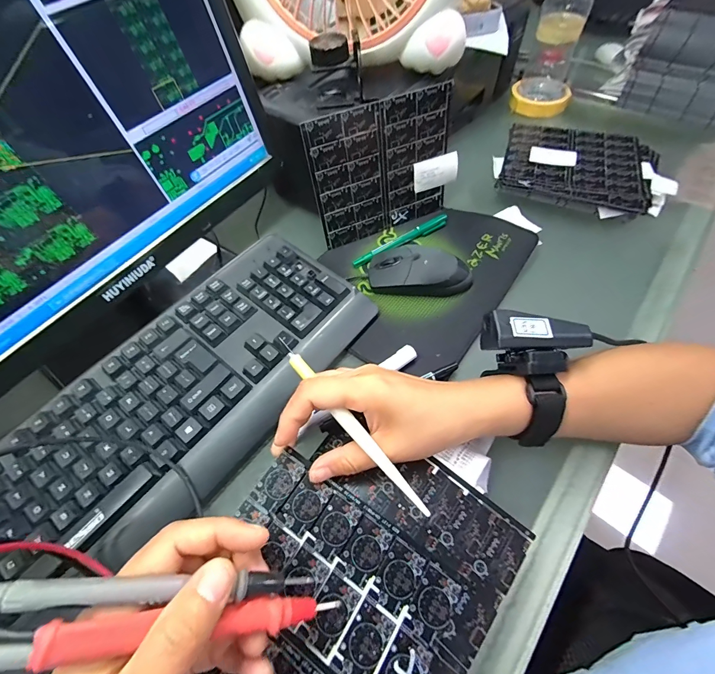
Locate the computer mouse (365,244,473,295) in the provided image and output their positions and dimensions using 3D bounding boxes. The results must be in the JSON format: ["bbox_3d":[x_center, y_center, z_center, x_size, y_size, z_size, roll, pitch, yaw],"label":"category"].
[{"bbox_3d":[0.069,-0.072,0.376,0.110,0.033,0.053,9,59,9],"label":"computer mouse"}]

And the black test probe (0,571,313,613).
[{"bbox_3d":[-0.090,0.109,0.148,0.141,0.008,0.010,13,55,-21],"label":"black test probe"}]

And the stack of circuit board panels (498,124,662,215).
[{"bbox_3d":[0.295,-0.233,0.468,0.179,0.030,0.156,20,61,16],"label":"stack of circuit board panels"}]

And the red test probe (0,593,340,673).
[{"bbox_3d":[-0.073,0.124,0.148,0.139,0.009,0.014,14,53,-26],"label":"red test probe"}]

